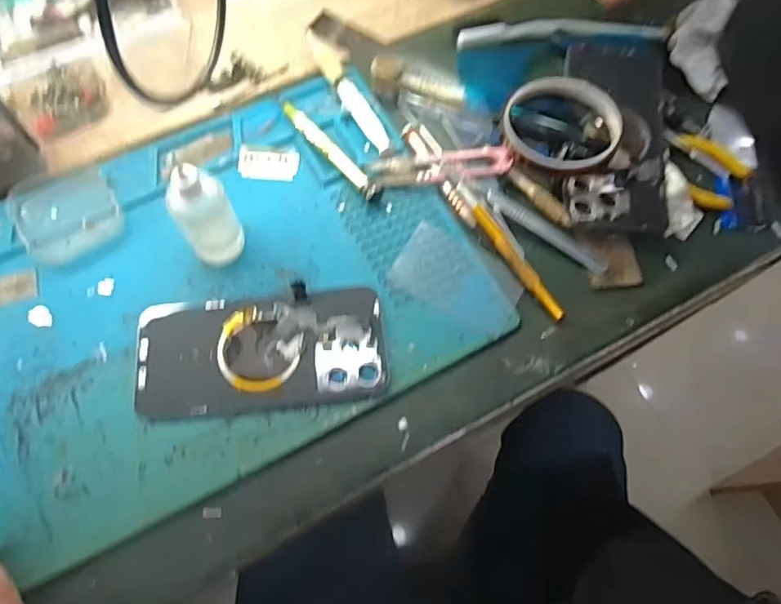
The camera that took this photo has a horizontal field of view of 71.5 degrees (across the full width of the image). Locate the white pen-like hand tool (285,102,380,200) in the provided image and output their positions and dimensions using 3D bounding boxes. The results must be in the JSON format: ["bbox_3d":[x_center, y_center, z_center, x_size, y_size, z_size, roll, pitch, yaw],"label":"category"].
[{"bbox_3d":[-0.045,-0.112,0.398,0.012,0.012,0.103,-40,77,-12],"label":"white pen-like hand tool"}]

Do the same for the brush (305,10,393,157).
[{"bbox_3d":[-0.036,-0.177,0.434,0.035,0.025,0.160,-18,70,-8],"label":"brush"}]

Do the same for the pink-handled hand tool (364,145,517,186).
[{"bbox_3d":[0.036,-0.100,0.395,0.100,0.018,0.028,-6,72,-3],"label":"pink-handled hand tool"}]

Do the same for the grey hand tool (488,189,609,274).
[{"bbox_3d":[0.112,-0.051,0.390,0.098,0.005,0.014,36,75,10],"label":"grey hand tool"}]

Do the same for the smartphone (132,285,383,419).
[{"bbox_3d":[-0.083,0.030,0.346,0.155,0.004,0.076,-6,72,-3],"label":"smartphone"}]

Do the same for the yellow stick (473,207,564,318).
[{"bbox_3d":[0.087,-0.027,0.373,0.010,0.009,0.095,-32,75,-10],"label":"yellow stick"}]

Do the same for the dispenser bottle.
[{"bbox_3d":[-0.114,-0.052,0.340,0.031,0.078,0.030,1,69,-1],"label":"dispenser bottle"}]

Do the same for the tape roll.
[{"bbox_3d":[0.125,-0.130,0.397,0.083,0.019,0.075,17,73,5],"label":"tape roll"}]

